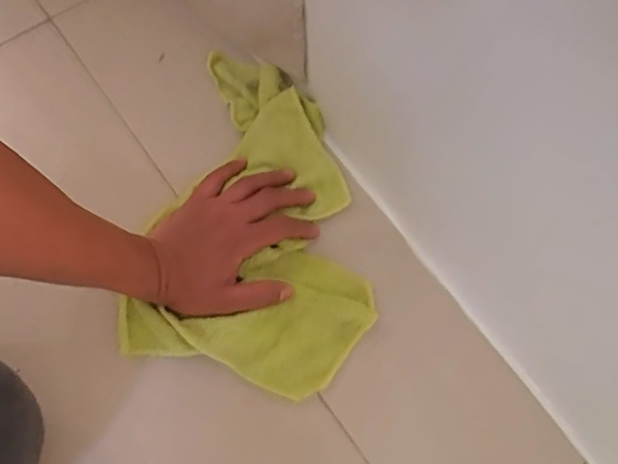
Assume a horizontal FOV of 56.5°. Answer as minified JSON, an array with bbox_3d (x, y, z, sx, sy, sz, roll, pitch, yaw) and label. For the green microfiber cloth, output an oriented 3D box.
[{"bbox_3d":[-0.030,-0.011,0.475,0.188,0.036,0.263,16,71,4],"label":"green microfiber cloth"}]

